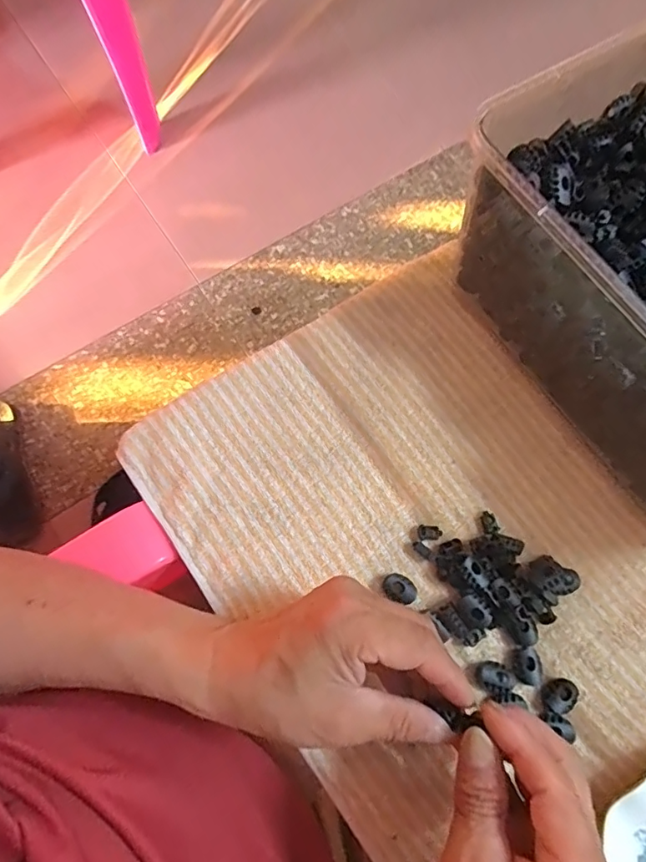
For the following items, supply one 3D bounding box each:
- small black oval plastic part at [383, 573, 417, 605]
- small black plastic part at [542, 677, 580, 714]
[{"bbox_3d":[0.050,0.102,0.337,0.021,0.014,0.015,25,74,5],"label":"small black oval plastic part"},{"bbox_3d":[0.148,0.166,0.322,0.021,0.008,0.018,-22,75,-8],"label":"small black plastic part"}]

